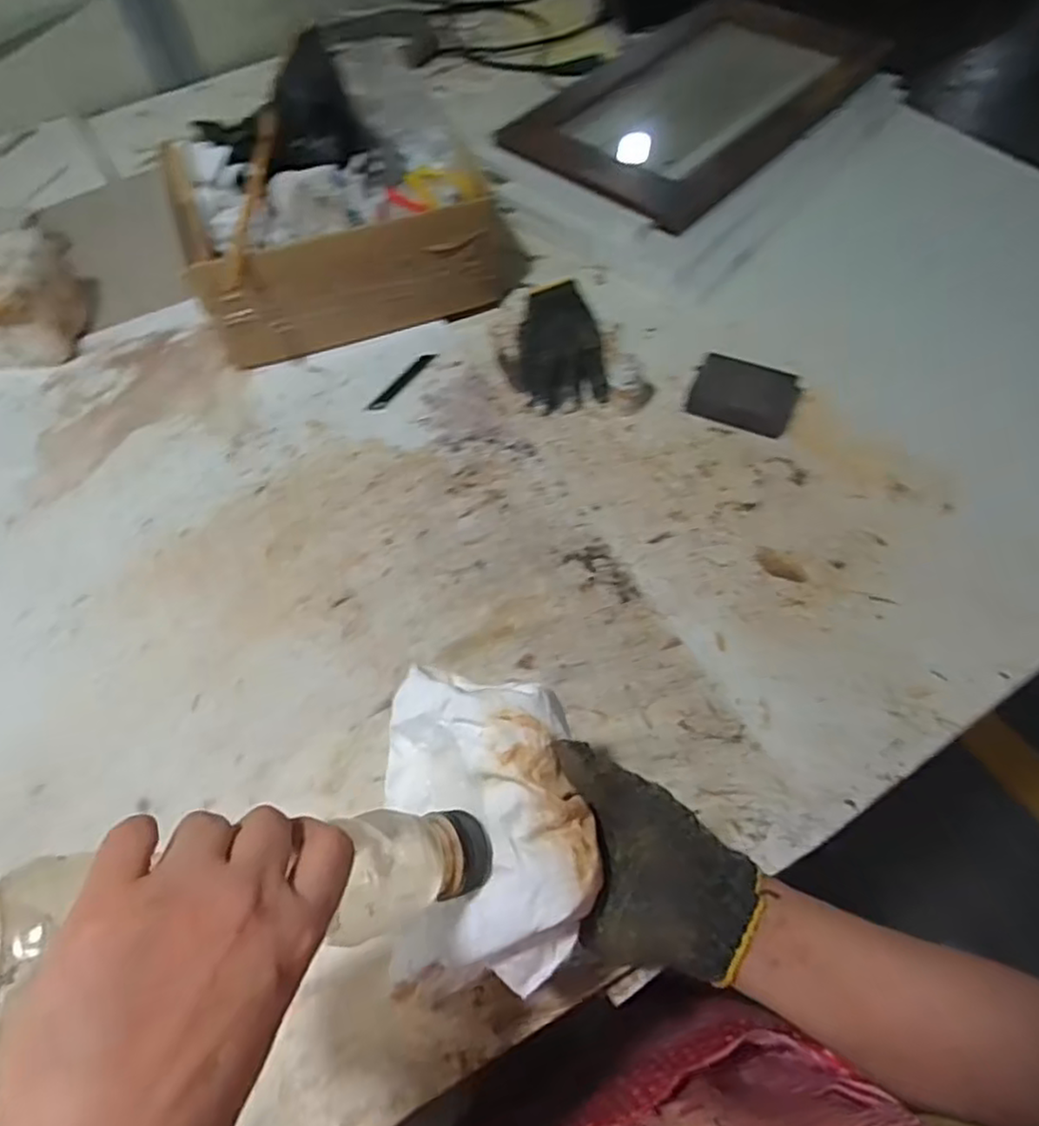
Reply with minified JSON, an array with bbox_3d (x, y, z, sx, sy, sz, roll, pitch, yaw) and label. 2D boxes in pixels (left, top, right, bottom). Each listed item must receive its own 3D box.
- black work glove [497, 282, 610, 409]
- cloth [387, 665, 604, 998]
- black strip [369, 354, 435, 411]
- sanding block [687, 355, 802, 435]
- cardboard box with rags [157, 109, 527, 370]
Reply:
[{"bbox_3d":[0.037,-0.238,0.744,0.109,0.032,0.176,-3,60,1],"label":"black work glove"},{"bbox_3d":[-0.019,0.132,0.366,0.104,0.064,0.161,-9,60,-2],"label":"cloth"},{"bbox_3d":[-0.125,-0.193,0.728,0.015,0.004,0.094,30,66,19],"label":"black strip"},{"bbox_3d":[0.230,-0.176,0.696,0.099,0.028,0.079,22,63,15],"label":"sanding block"},{"bbox_3d":[-0.181,-0.364,0.754,0.343,0.130,0.198,-19,60,-8],"label":"cardboard box with rags"}]

